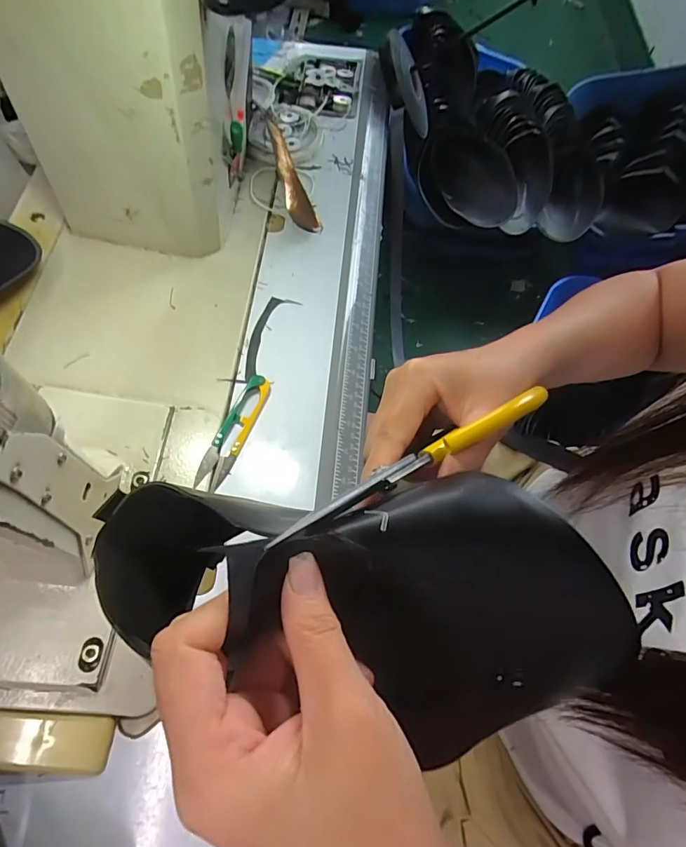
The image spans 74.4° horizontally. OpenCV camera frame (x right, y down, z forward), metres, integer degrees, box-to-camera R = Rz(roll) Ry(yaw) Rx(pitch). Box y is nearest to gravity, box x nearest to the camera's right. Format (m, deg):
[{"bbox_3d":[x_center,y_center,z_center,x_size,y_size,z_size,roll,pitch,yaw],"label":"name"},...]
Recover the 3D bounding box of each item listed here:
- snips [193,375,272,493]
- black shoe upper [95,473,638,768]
[{"bbox_3d":[-0.087,0.006,0.364,0.021,0.012,0.099,22,67,7],"label":"snips"},{"bbox_3d":[-0.004,0.064,0.189,0.226,0.100,0.087,-2,65,14],"label":"black shoe upper"}]

